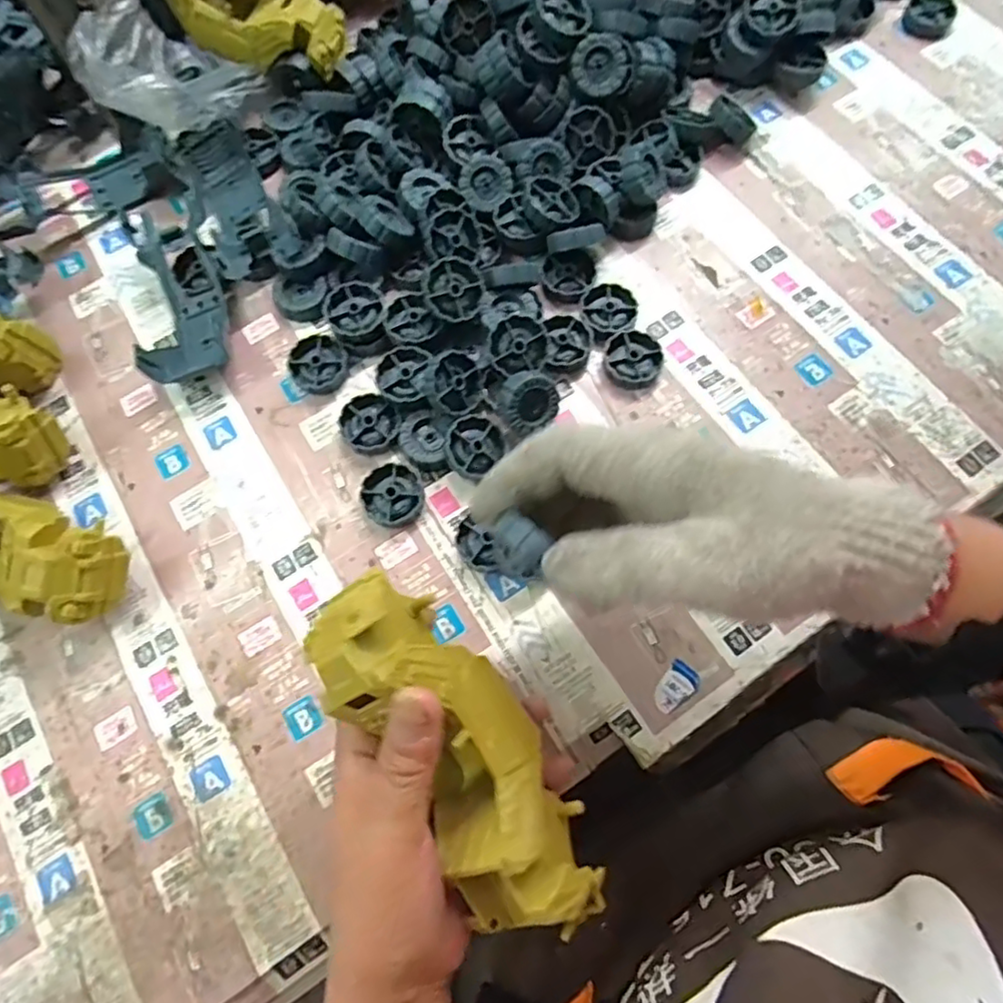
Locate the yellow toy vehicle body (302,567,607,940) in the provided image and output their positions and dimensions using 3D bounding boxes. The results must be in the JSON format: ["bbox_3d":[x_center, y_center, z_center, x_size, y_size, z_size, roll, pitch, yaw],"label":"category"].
[{"bbox_3d":[-0.020,0.108,0.274,0.063,0.050,0.169,-35,90,-8],"label":"yellow toy vehicle body"}]

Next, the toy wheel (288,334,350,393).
[{"bbox_3d":[-0.120,-0.090,0.421,0.039,0.013,0.037,-1,72,2],"label":"toy wheel"}]

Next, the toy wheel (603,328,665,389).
[{"bbox_3d":[0.087,-0.095,0.422,0.037,0.010,0.039,-1,72,2],"label":"toy wheel"}]

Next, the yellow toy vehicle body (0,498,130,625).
[{"bbox_3d":[-0.296,0.028,0.374,0.150,0.061,0.057,12,73,6],"label":"yellow toy vehicle body"}]

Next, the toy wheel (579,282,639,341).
[{"bbox_3d":[0.070,-0.126,0.423,0.036,0.010,0.042,41,78,13],"label":"toy wheel"}]

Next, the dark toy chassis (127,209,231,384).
[{"bbox_3d":[-0.217,-0.142,0.430,0.053,0.030,0.123,-14,72,-2],"label":"dark toy chassis"}]

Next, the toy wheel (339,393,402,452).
[{"bbox_3d":[-0.083,-0.049,0.407,0.036,0.013,0.036,-1,72,2],"label":"toy wheel"}]

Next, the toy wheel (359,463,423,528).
[{"bbox_3d":[-0.066,-0.003,0.390,0.035,0.012,0.036,-1,72,2],"label":"toy wheel"}]

